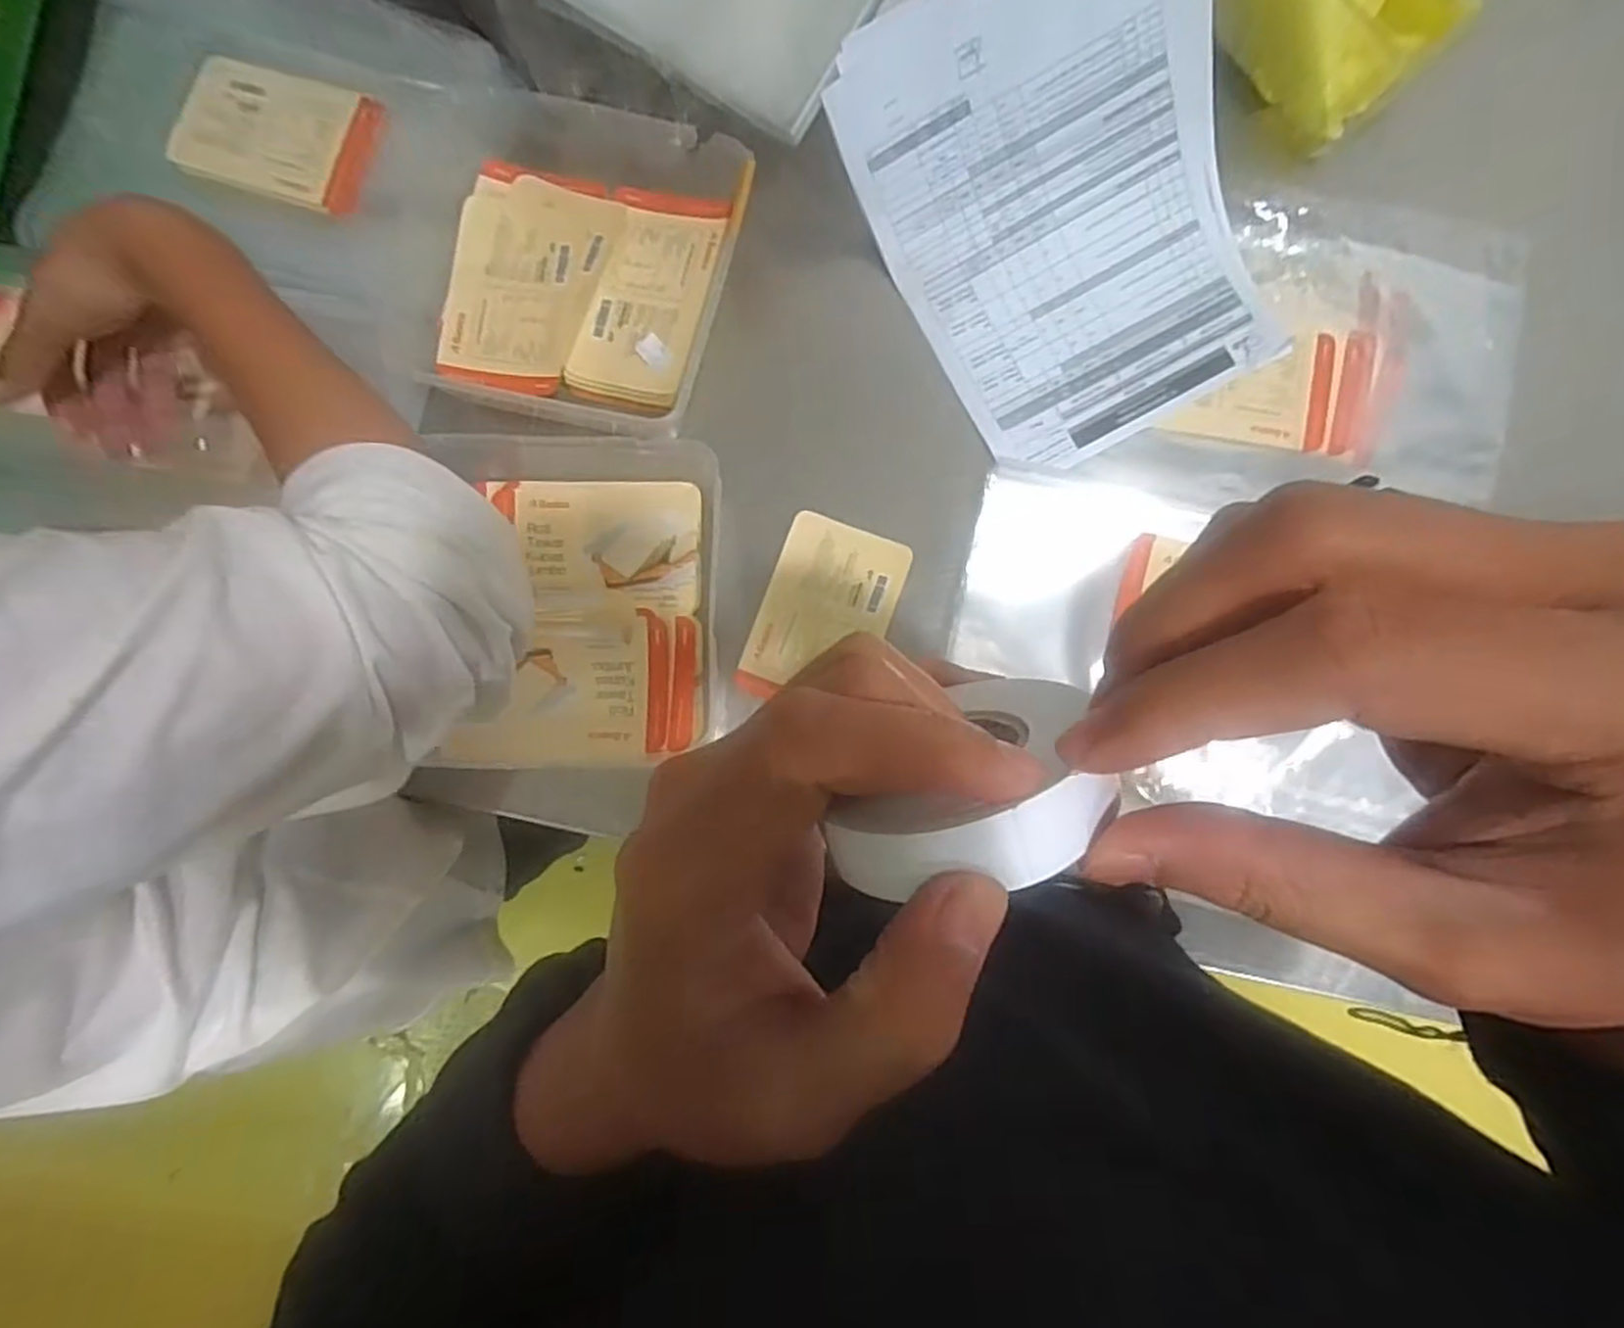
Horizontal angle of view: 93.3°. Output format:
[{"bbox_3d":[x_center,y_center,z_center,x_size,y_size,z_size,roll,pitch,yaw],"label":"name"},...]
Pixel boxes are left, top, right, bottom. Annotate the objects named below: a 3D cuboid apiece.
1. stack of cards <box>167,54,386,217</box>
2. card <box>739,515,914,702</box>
[{"bbox_3d":[-0.368,-0.364,0.523,0.140,0.008,0.085,19,86,4],"label":"stack of cards"},{"bbox_3d":[0.009,-0.033,0.514,0.084,0.005,0.126,20,85,2],"label":"card"}]

